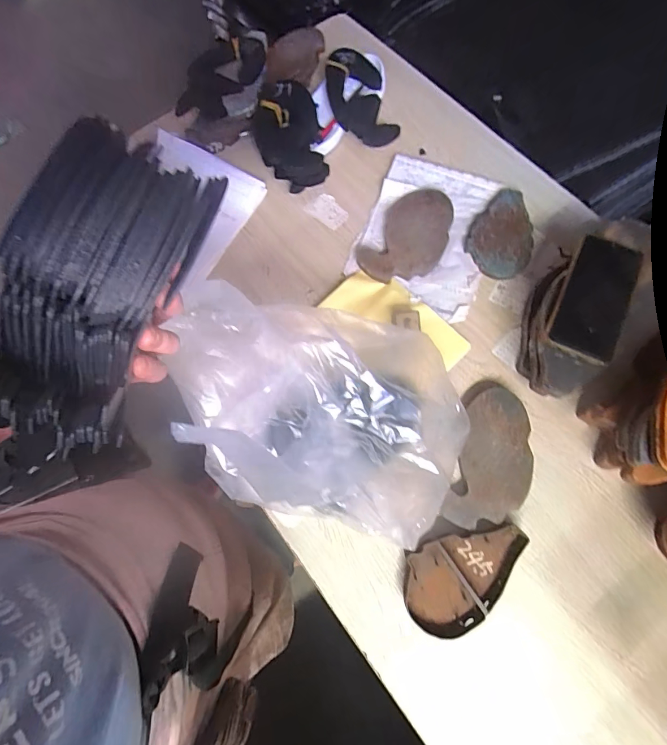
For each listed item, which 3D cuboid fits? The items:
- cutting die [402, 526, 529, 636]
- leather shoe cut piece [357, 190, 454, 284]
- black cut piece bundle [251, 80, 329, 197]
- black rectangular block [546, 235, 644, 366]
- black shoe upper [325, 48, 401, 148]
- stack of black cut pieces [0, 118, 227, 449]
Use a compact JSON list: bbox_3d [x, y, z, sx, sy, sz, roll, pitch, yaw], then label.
[{"bbox_3d":[0.161,0.250,0.462,0.147,0.030,0.101,-8,74,0],"label":"cutting die"},{"bbox_3d":[0.122,-0.213,0.602,0.111,0.024,0.183,34,78,11],"label":"leather shoe cut piece"},{"bbox_3d":[-0.074,-0.388,0.633,0.106,0.066,0.166,-11,74,-1],"label":"black cut piece bundle"},{"bbox_3d":[0.315,-0.091,0.462,0.070,0.006,0.156,22,79,22],"label":"black rectangular block"},{"bbox_3d":[0.045,-0.478,0.671,0.102,0.052,0.171,-19,74,-3],"label":"black shoe upper"},{"bbox_3d":[-0.139,-0.045,0.216,0.084,0.049,0.173,28,99,10],"label":"stack of black cut pieces"}]

